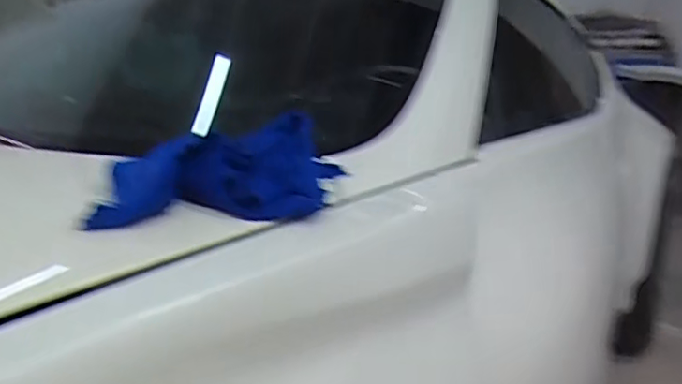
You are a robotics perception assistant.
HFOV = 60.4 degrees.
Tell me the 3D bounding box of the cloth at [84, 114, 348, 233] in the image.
[{"bbox_3d":[-0.103,-0.024,0.526,0.248,0.061,0.137,-6,15,-29],"label":"cloth"}]

